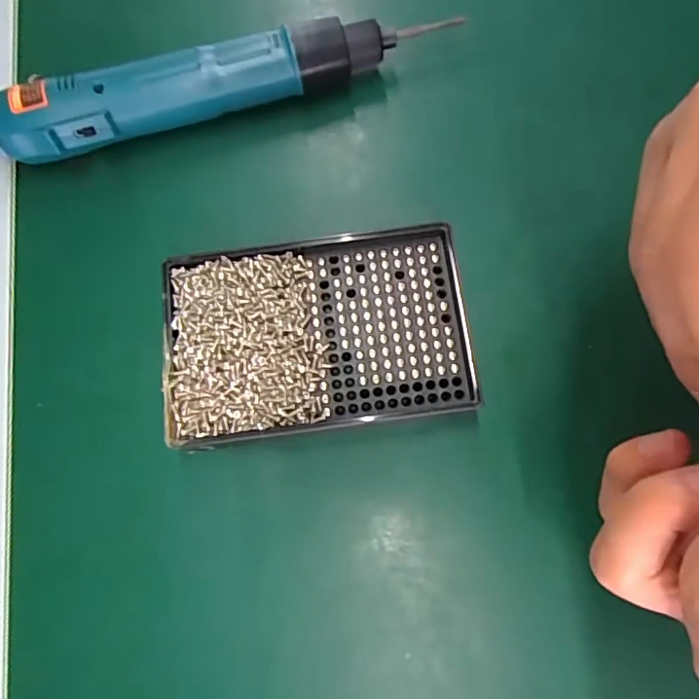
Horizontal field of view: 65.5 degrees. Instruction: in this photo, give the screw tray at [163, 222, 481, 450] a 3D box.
[{"bbox_3d":[-0.015,-0.006,0.258,0.138,0.025,0.087,-8,77,0],"label":"screw tray"}]

